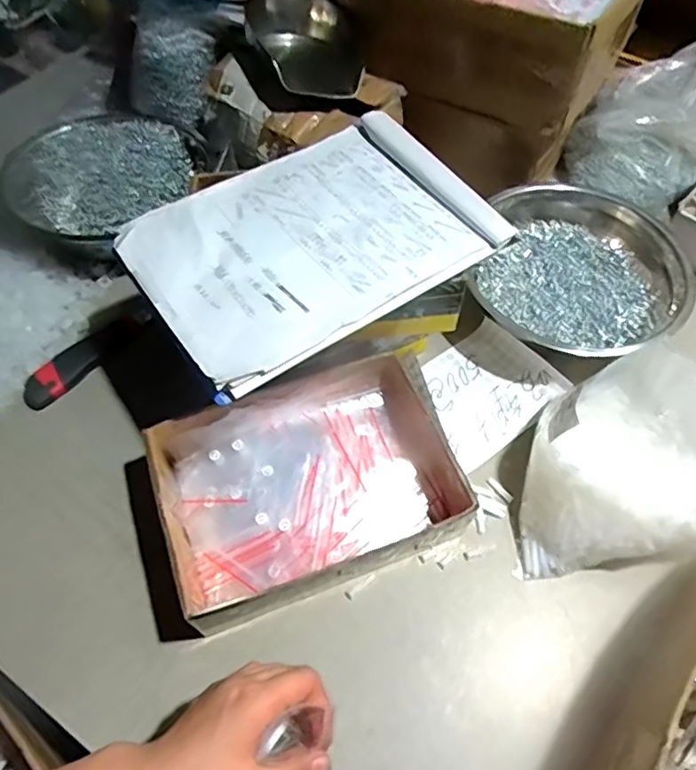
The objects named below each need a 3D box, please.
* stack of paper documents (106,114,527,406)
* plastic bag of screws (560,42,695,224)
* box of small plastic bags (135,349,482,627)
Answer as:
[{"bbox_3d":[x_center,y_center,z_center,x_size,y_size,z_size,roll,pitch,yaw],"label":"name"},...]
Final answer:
[{"bbox_3d":[-0.029,-0.137,0.524,0.308,0.017,0.216,-31,63,-18],"label":"stack of paper documents"},{"bbox_3d":[0.398,-0.345,0.735,0.173,0.138,0.192,35,64,20],"label":"plastic bag of screws"},{"bbox_3d":[-0.033,0.089,0.526,0.257,0.076,0.176,-20,60,-12],"label":"box of small plastic bags"}]

